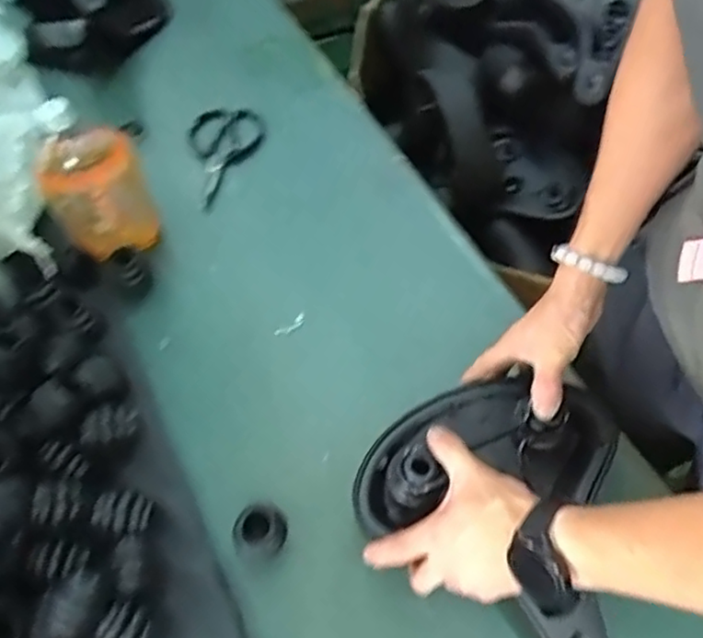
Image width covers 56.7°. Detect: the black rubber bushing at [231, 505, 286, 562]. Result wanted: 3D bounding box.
[{"bbox_3d":[-0.085,0.192,0.591,0.044,0.050,0.045,-1,59,2],"label":"black rubber bushing"}]

